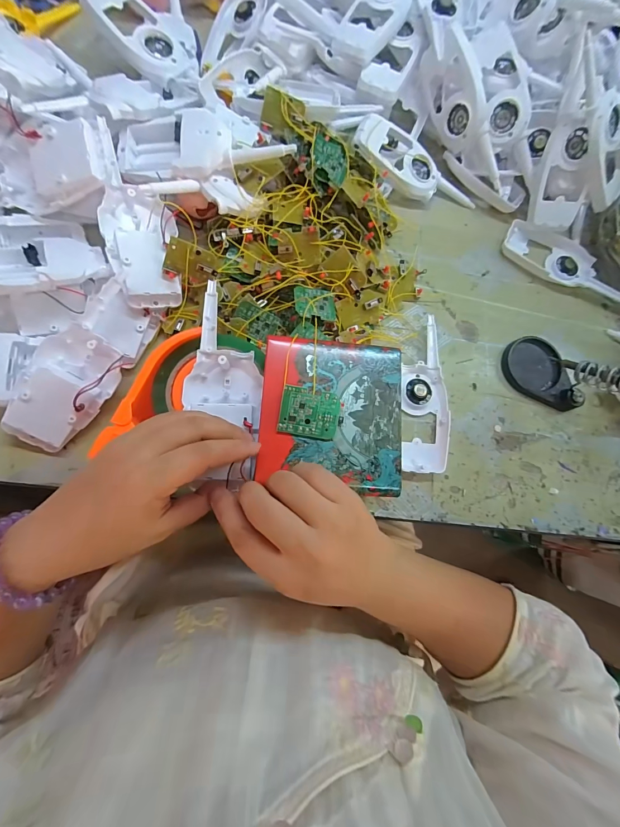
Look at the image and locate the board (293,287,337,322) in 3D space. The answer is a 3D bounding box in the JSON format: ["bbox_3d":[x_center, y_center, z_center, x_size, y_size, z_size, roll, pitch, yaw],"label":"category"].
[{"bbox_3d":[0.007,-0.108,0.345,0.043,0.007,0.032,1,75,-22],"label":"board"}]

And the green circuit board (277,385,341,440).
[{"bbox_3d":[0.000,0.000,0.254,0.042,0.008,0.033,9,84,-7],"label":"green circuit board"}]

